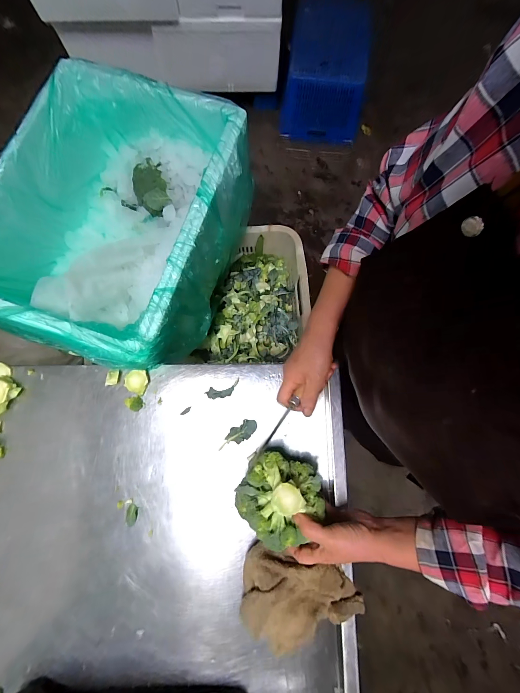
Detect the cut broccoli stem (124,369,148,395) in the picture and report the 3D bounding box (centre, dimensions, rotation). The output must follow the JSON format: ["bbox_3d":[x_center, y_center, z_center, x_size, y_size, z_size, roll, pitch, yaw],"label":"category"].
[{"bbox_3d":[-0.225,0.062,0.507,0.041,0.015,0.041,17,79,3],"label":"cut broccoli stem"}]

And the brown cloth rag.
[{"bbox_3d":[0.060,0.370,0.423,0.172,0.066,0.154,12,78,2],"label":"brown cloth rag"}]

